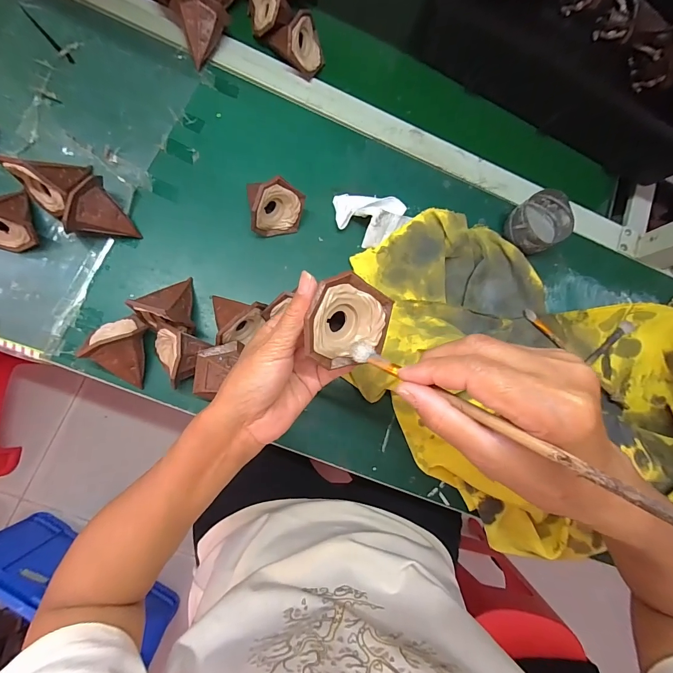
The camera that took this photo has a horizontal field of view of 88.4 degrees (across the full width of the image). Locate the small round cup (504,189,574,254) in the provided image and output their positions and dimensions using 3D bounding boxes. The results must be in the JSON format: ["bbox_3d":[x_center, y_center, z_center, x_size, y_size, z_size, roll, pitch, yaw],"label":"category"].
[{"bbox_3d":[0.252,-0.142,0.438,0.065,0.049,0.065,1,82,-9],"label":"small round cup"}]

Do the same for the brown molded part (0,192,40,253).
[{"bbox_3d":[-0.328,-0.114,0.339,0.045,0.059,0.057,41,78,-2],"label":"brown molded part"}]

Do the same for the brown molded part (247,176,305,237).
[{"bbox_3d":[-0.068,-0.153,0.390,0.060,0.056,0.059,-8,83,-10],"label":"brown molded part"}]

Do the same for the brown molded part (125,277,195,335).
[{"bbox_3d":[-0.177,-0.029,0.354,0.052,0.059,0.061,-12,84,-11],"label":"brown molded part"}]

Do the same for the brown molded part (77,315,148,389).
[{"bbox_3d":[-0.222,0.013,0.345,0.051,0.048,0.067,6,81,-8],"label":"brown molded part"}]

